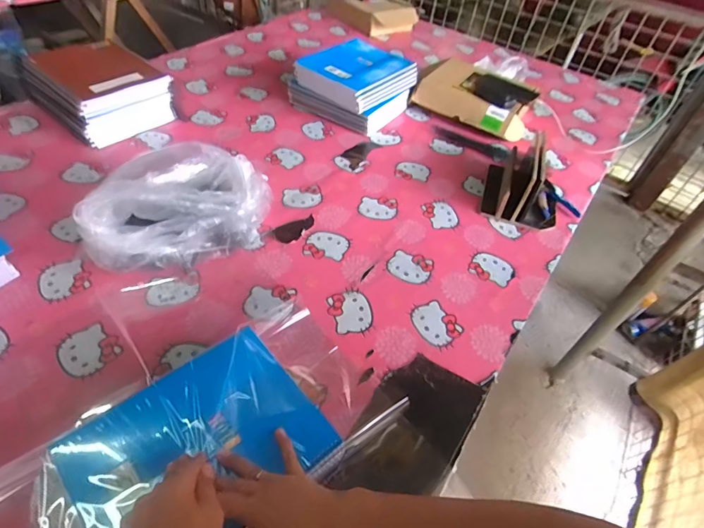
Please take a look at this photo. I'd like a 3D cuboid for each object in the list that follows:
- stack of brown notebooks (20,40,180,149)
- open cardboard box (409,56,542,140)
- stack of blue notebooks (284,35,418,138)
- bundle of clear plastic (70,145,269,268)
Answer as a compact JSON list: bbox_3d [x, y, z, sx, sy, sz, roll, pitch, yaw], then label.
[{"bbox_3d":[-0.583,-0.396,0.977,0.247,0.117,0.217,30,52,21],"label":"stack of brown notebooks"},{"bbox_3d":[0.352,-0.470,1.155,0.307,0.089,0.259,29,51,20],"label":"open cardboard box"},{"bbox_3d":[0.013,-0.476,1.102,0.248,0.123,0.249,33,53,23],"label":"stack of blue notebooks"},{"bbox_3d":[-0.294,-0.111,0.736,0.298,0.138,0.218,-16,51,-19],"label":"bundle of clear plastic"}]

